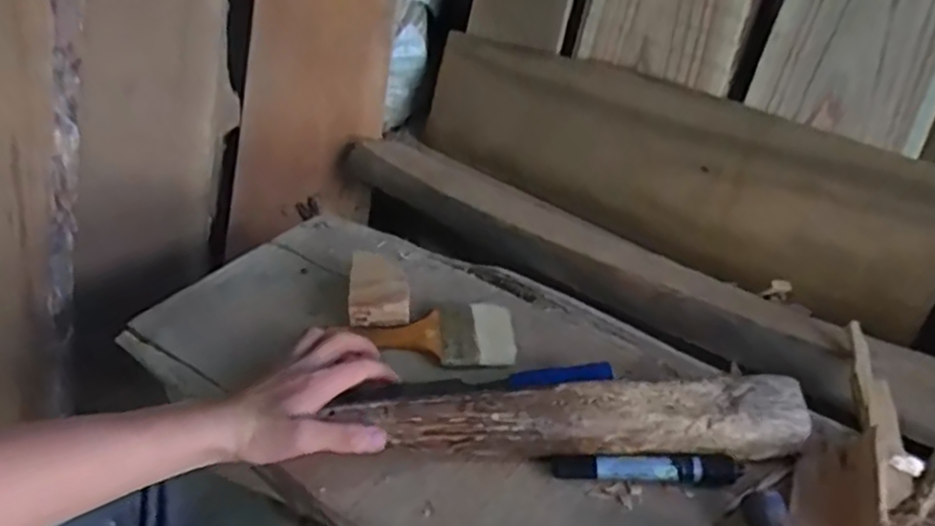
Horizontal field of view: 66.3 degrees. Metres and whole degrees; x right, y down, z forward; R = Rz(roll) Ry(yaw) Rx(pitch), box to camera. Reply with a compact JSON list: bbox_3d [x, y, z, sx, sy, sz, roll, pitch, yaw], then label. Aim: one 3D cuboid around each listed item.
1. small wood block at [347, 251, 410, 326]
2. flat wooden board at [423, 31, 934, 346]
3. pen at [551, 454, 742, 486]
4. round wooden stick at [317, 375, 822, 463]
[{"bbox_3d":[-0.084,0.027,0.671,0.058,0.039,0.074,-1,37,-5],"label":"small wood block"},{"bbox_3d":[0.222,-0.135,0.925,0.727,0.197,0.039,28,13,30],"label":"flat wooden board"},{"bbox_3d":[0.133,0.154,0.531,0.135,0.019,0.018,2,37,-1],"label":"pen"},{"bbox_3d":[0.084,0.118,0.541,0.334,0.038,0.049,-1,37,0],"label":"round wooden stick"}]

